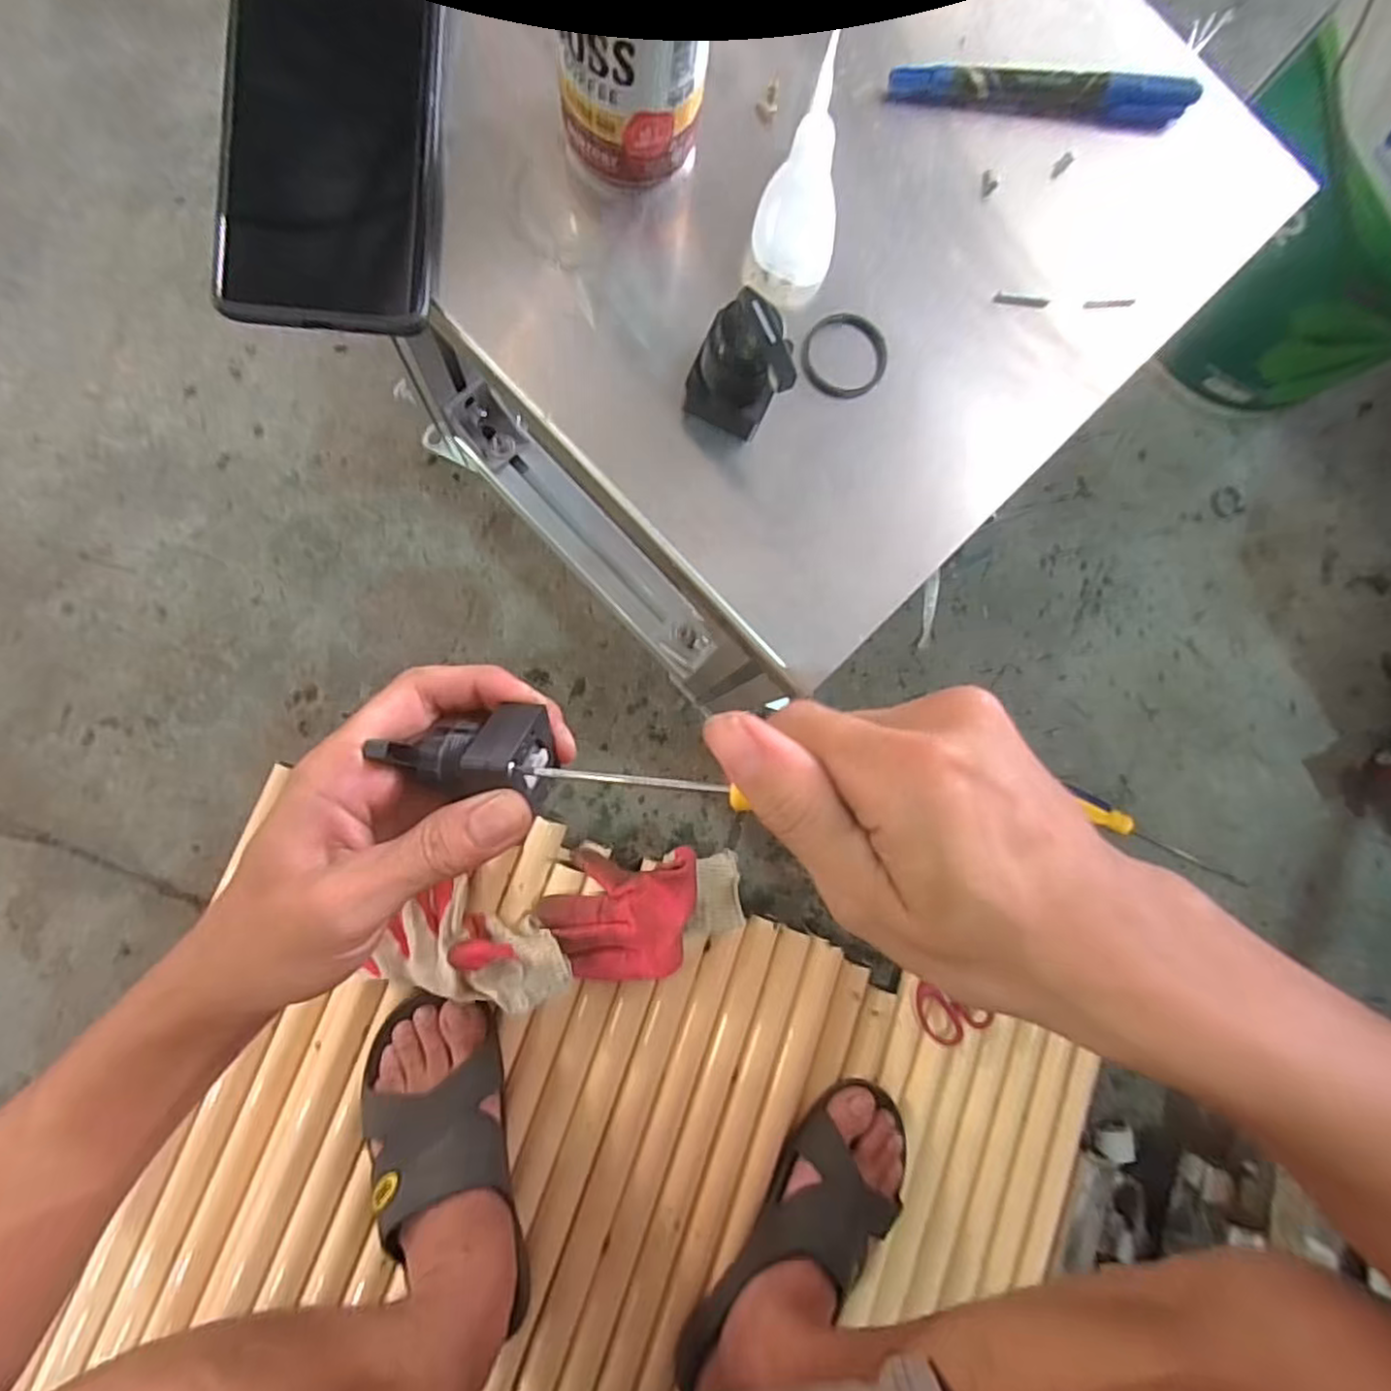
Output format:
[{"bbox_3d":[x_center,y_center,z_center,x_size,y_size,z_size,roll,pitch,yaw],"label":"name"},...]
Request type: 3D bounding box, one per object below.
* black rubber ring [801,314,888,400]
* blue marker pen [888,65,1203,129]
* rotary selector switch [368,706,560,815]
[{"bbox_3d":[0.061,-0.138,0.282,0.034,0.007,0.034,1,85,-7],"label":"black rubber ring"},{"bbox_3d":[0.151,-0.258,0.297,0.136,0.014,0.014,-1,85,-7],"label":"blue marker pen"},{"bbox_3d":[-0.076,0.018,0.238,0.056,0.031,0.032,11,82,-3],"label":"rotary selector switch"}]

